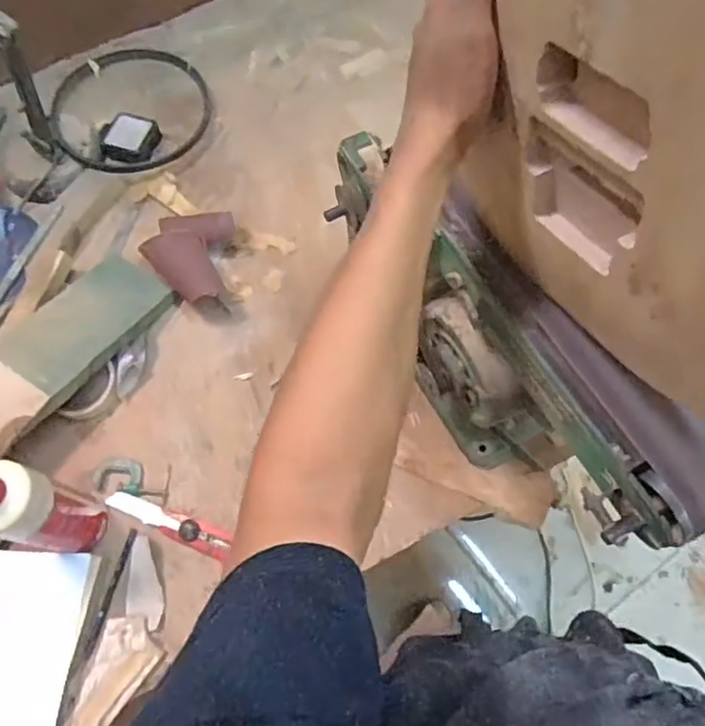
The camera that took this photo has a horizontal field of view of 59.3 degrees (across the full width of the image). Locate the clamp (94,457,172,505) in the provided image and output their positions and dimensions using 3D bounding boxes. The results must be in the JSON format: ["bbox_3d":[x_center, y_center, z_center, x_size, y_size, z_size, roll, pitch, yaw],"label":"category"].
[{"bbox_3d":[-0.261,0.137,0.740,0.094,0.012,0.044,9,70,6],"label":"clamp"}]

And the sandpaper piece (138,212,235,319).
[{"bbox_3d":[-0.219,-0.135,0.817,0.113,0.056,0.131,1,69,2],"label":"sandpaper piece"}]

